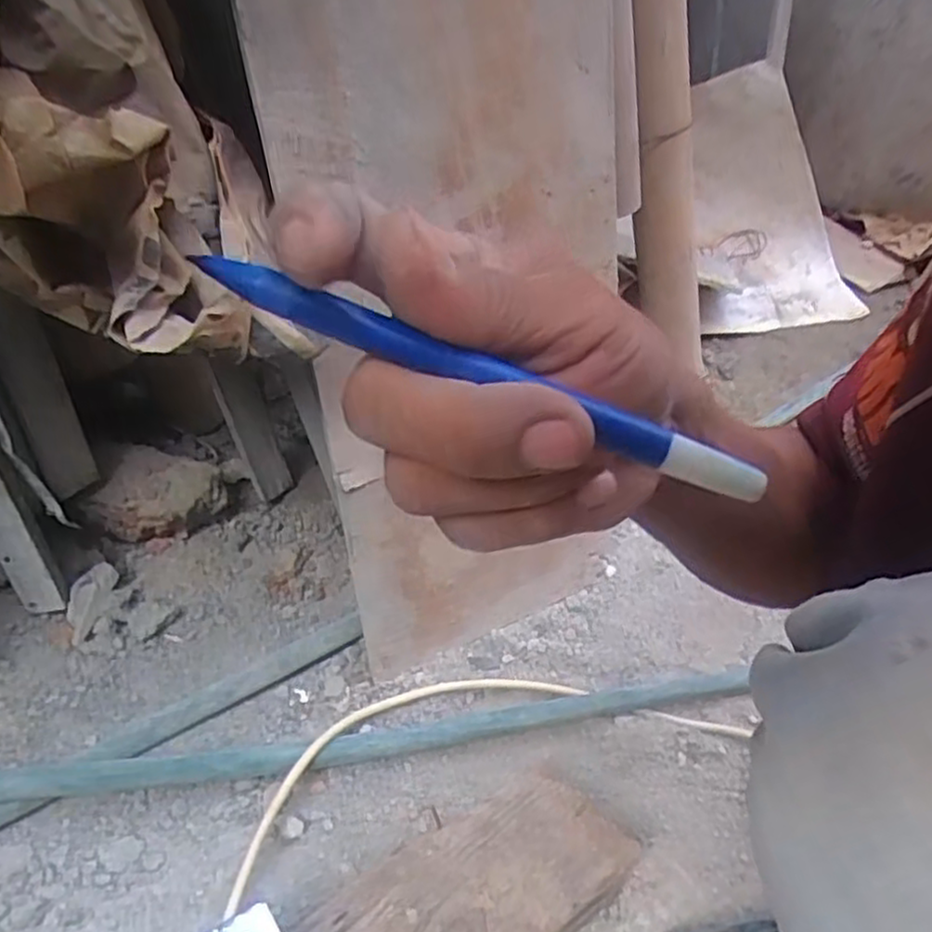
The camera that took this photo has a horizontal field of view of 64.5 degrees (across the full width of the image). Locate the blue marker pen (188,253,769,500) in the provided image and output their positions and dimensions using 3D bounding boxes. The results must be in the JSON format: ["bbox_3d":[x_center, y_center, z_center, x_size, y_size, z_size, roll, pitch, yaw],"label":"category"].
[{"bbox_3d":[0.004,-0.020,0.163,0.130,0.009,0.006,21,46,-4],"label":"blue marker pen"}]

